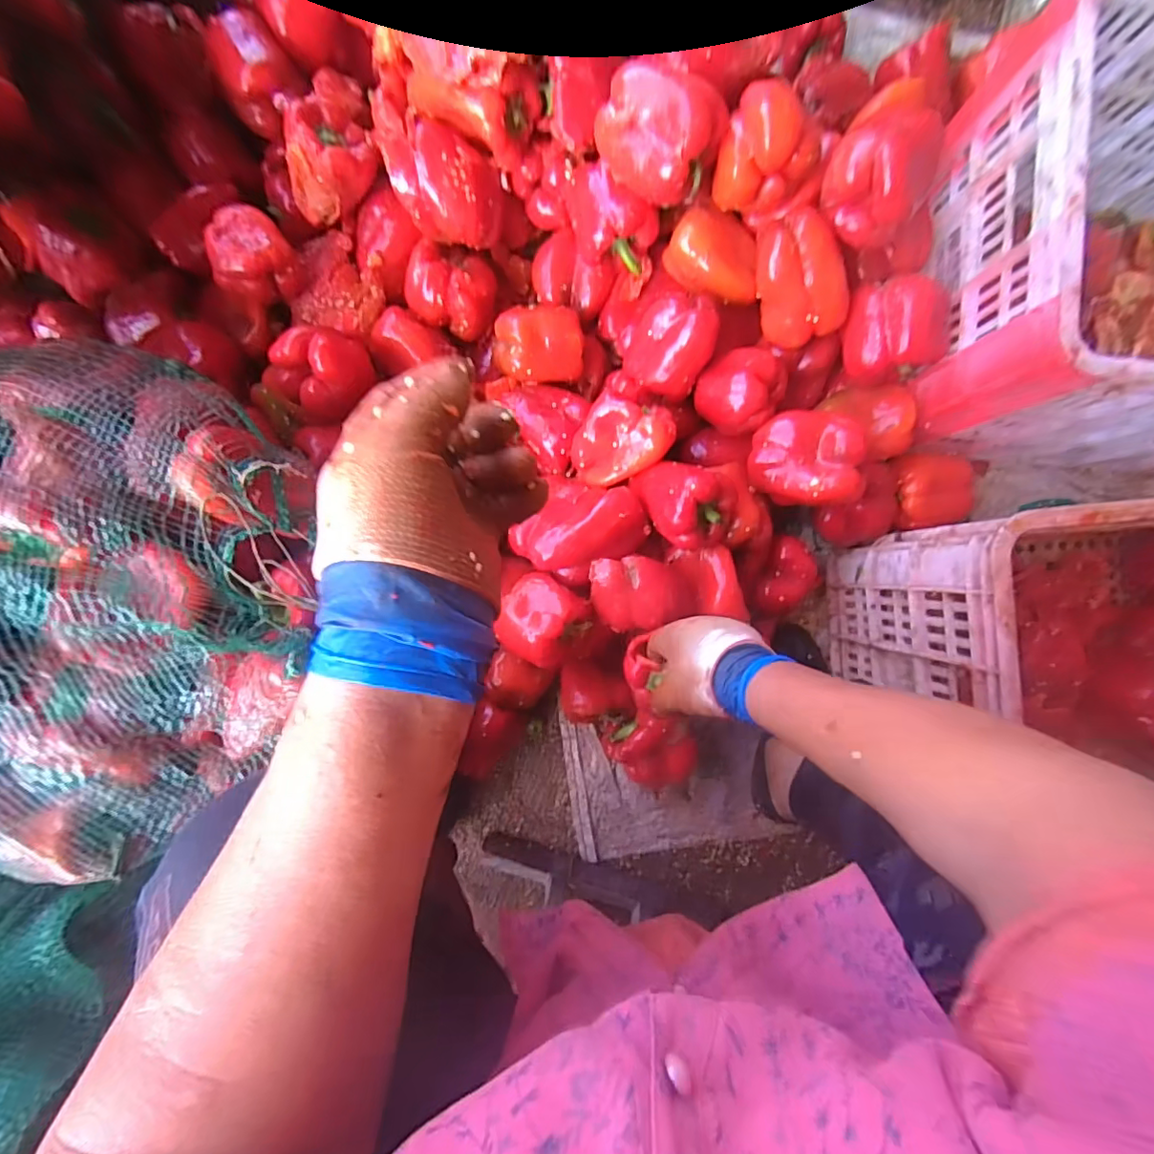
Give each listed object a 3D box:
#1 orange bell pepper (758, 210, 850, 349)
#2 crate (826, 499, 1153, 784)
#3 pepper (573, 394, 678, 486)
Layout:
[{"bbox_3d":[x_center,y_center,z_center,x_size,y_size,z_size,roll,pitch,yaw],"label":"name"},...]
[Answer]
[{"bbox_3d":[0.228,-0.306,0.560,0.083,0.070,0.117,-10,122,27],"label":"orange bell pepper"},{"bbox_3d":[0.600,0.104,0.581,0.516,0.279,0.349,-4,91,-3],"label":"crate"},{"bbox_3d":[0.047,-0.144,0.577,0.096,0.054,0.091,0,91,-3],"label":"pepper"}]

